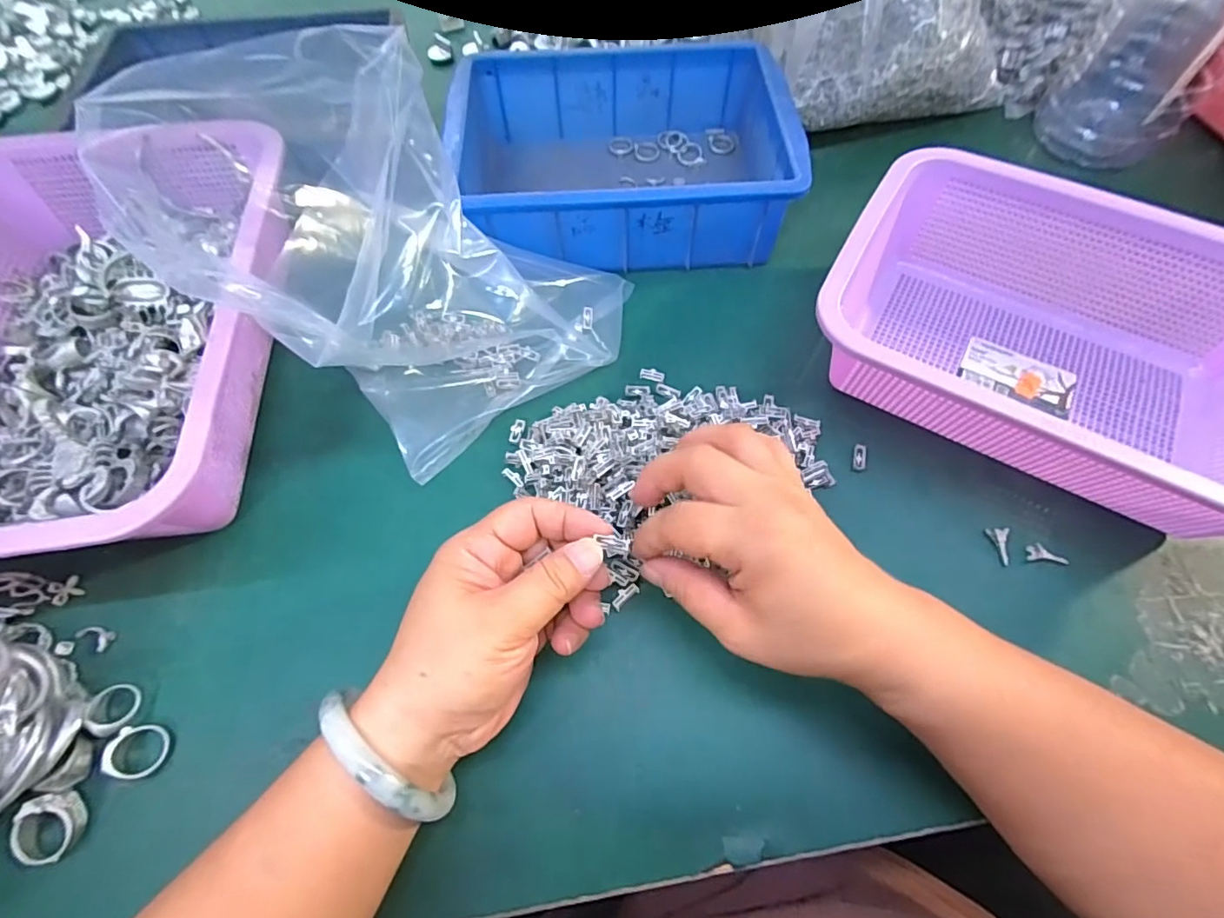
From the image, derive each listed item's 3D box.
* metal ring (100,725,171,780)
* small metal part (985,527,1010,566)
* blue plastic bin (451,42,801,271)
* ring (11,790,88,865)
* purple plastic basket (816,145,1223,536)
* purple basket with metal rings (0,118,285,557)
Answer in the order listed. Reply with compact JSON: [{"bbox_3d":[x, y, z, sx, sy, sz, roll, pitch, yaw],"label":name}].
[{"bbox_3d":[-0.229,0.141,0.259,0.024,0.011,0.023,0,64,0],"label":"metal ring"},{"bbox_3d":[0.221,0.049,0.304,0.007,0.008,0.021,-7,77,-4],"label":"small metal part"},{"bbox_3d":[0.008,-0.229,0.410,0.238,0.070,0.171,-3,64,-2],"label":"blue plastic bin"},{"bbox_3d":[-0.255,0.166,0.242,0.022,0.016,0.028,-9,64,-4],"label":"ring"},{"bbox_3d":[0.265,-0.071,0.324,0.260,0.081,0.192,29,67,13],"label":"purple plastic basket"},{"bbox_3d":[-0.317,-0.072,0.328,0.224,0.080,0.299,-7,64,-4],"label":"purple basket with metal rings"}]

